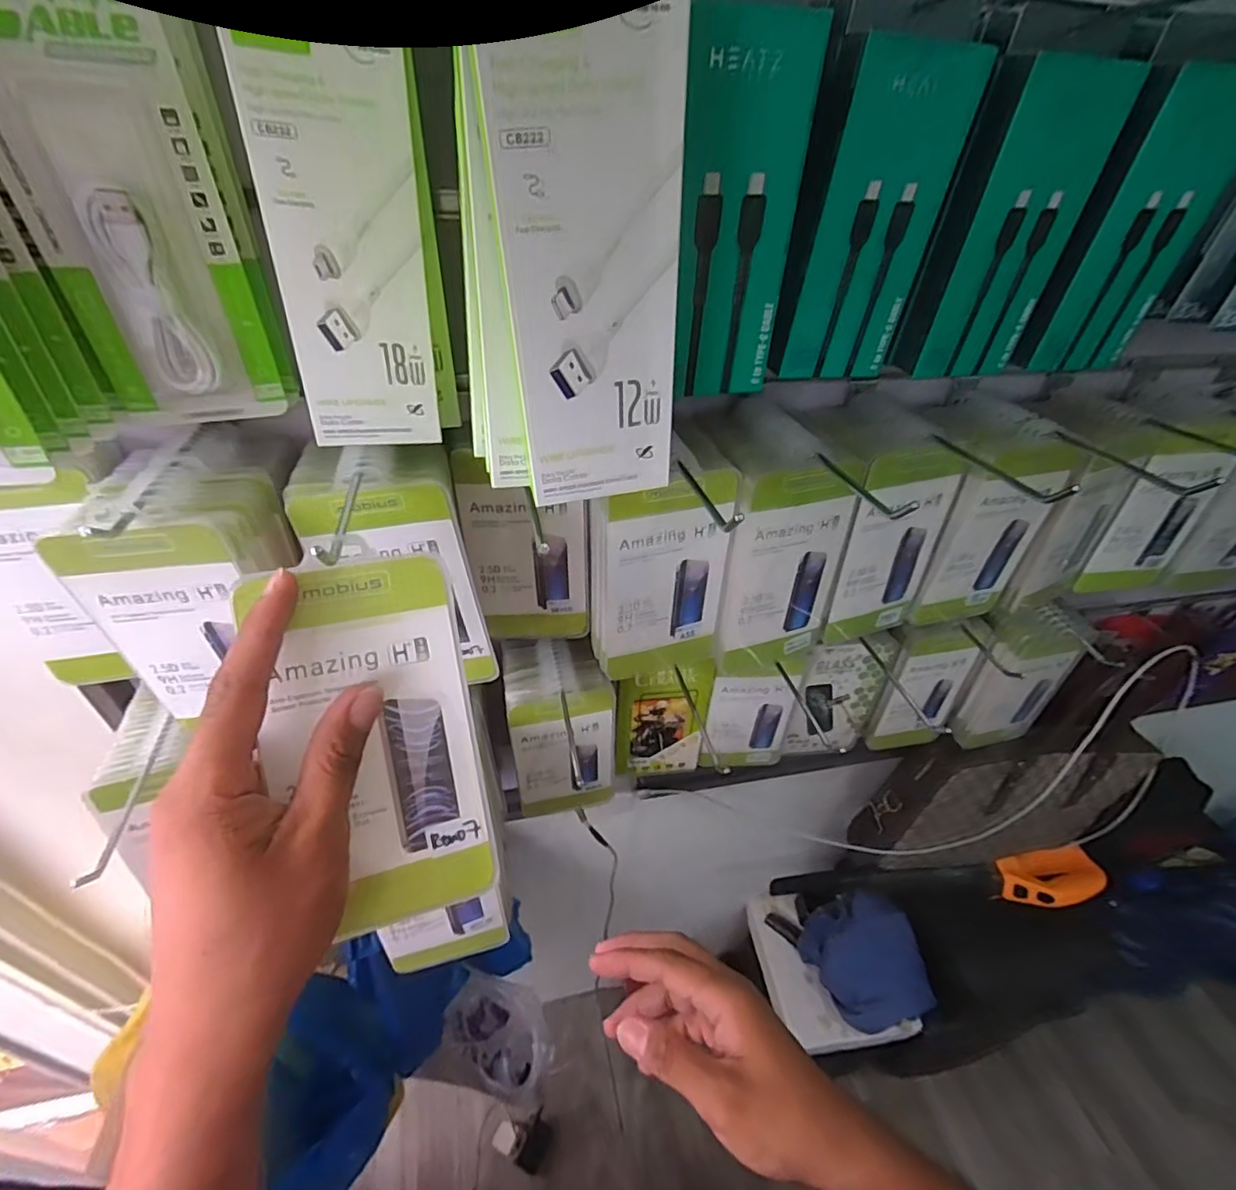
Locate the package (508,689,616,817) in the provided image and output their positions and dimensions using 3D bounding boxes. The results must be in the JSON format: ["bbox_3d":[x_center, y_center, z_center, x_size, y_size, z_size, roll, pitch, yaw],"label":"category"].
[{"bbox_3d":[-0.046,0.150,0.527,0.091,0.166,0.015,-8,41,-14],"label":"package"}]

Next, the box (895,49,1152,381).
[{"bbox_3d":[0.227,-0.210,0.340,0.075,0.152,0.022,-8,45,-10],"label":"box"}]

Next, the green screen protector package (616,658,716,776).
[{"bbox_3d":[0.044,0.126,0.570,0.085,0.151,0.015,1,39,-2],"label":"green screen protector package"}]

